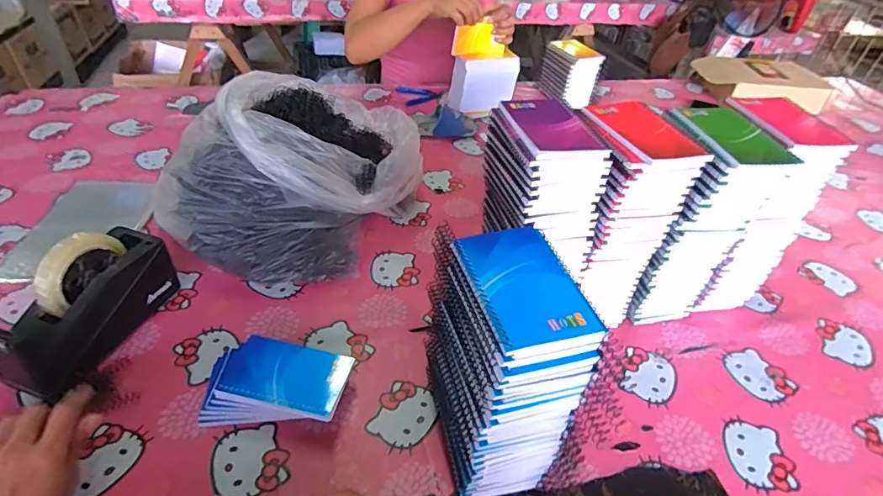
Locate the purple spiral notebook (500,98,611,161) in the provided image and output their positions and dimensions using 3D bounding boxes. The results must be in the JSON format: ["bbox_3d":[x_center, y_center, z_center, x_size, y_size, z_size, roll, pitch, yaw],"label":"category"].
[{"bbox_3d":[0.119,-0.138,0.535,0.083,0.012,0.133,-6,41,-13],"label":"purple spiral notebook"}]

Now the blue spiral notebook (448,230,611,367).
[{"bbox_3d":[0.065,0.031,0.403,0.089,0.012,0.131,-8,41,-14],"label":"blue spiral notebook"}]

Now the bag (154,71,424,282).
[{"bbox_3d":[-0.209,-0.131,0.764,0.281,0.220,0.392,17,41,16],"label":"bag"}]

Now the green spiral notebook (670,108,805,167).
[{"bbox_3d":[0.329,-0.129,0.548,0.103,0.011,0.121,-4,41,-11],"label":"green spiral notebook"}]

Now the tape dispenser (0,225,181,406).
[{"bbox_3d":[-0.424,0.065,0.577,0.069,0.127,0.205,15,41,13],"label":"tape dispenser"}]

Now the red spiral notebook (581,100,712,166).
[{"bbox_3d":[0.214,-0.128,0.535,0.095,0.016,0.128,-11,42,-18],"label":"red spiral notebook"}]

